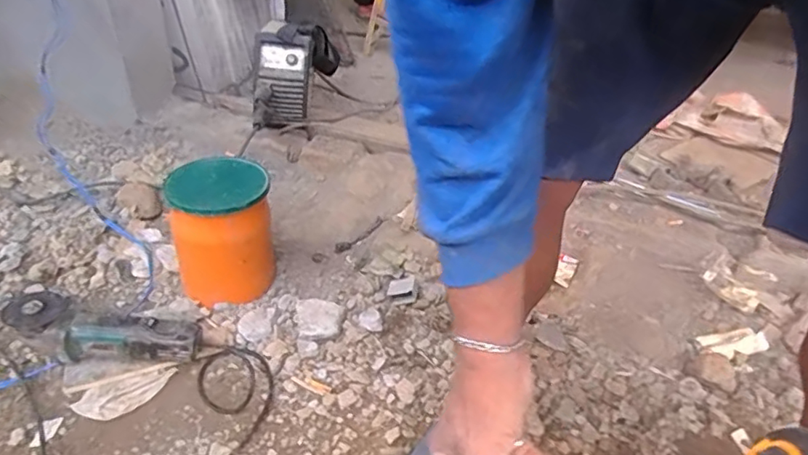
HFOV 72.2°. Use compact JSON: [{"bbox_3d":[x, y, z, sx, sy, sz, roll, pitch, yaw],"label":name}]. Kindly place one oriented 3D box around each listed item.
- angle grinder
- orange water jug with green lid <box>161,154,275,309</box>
[{"bbox_3d":[-0.453,0.170,0.847,0.270,0.106,0.078,7,35,5],"label":"angle grinder"},{"bbox_3d":[-0.316,0.008,0.978,0.164,0.213,0.185,-9,39,-14],"label":"orange water jug with green lid"}]

